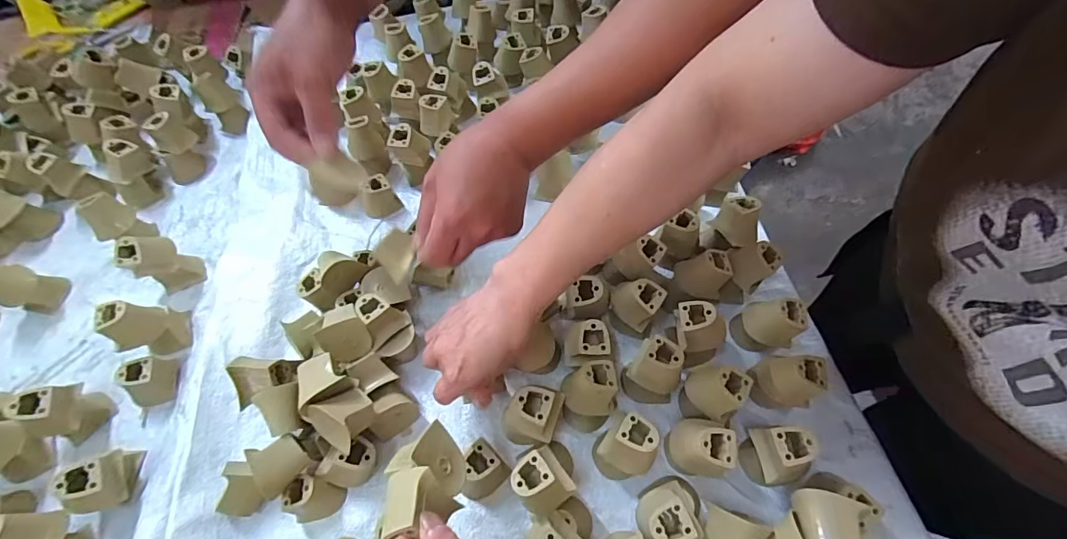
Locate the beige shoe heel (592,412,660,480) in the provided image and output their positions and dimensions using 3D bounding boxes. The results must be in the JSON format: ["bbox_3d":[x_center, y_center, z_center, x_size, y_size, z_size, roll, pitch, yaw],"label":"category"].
[{"bbox_3d":[0.078,0.154,0.395,0.047,0.069,0.045,40,70,22],"label":"beige shoe heel"}]

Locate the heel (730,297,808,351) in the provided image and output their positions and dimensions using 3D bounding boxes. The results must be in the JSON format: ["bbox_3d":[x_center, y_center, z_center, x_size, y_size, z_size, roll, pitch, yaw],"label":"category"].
[{"bbox_3d":[0.223,0.053,0.440,0.050,0.067,0.047,-1,61,2],"label":"heel"}]

